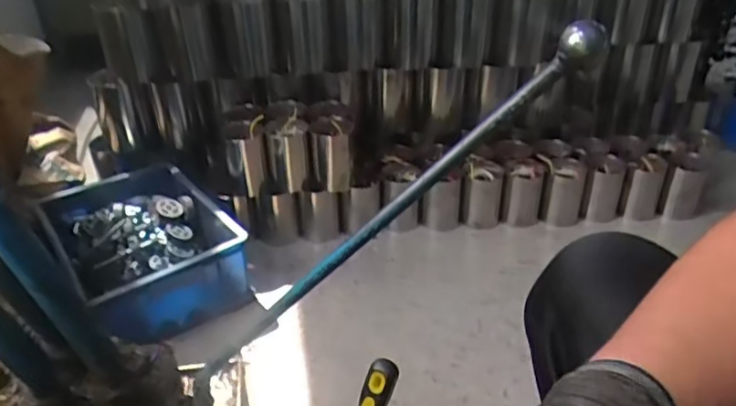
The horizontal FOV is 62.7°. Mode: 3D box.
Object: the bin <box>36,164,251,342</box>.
[{"bbox_3d":[-0.447,0.087,1.198,0.291,0.141,0.378,-24,38,-30],"label":"bin"}]

